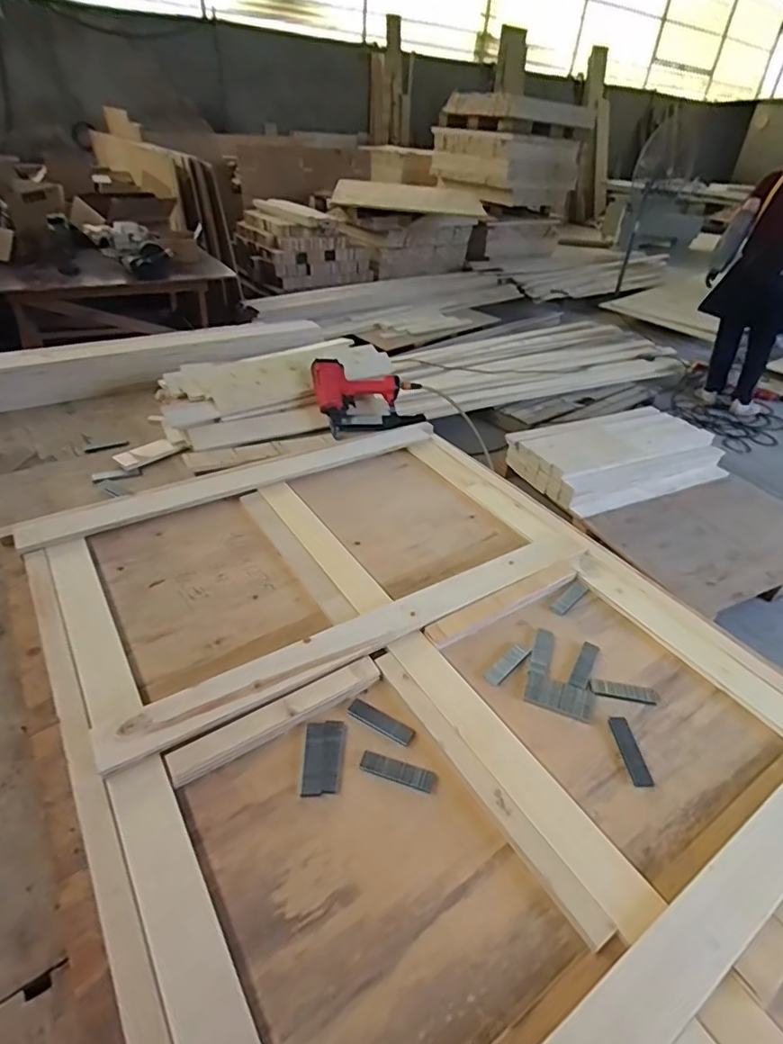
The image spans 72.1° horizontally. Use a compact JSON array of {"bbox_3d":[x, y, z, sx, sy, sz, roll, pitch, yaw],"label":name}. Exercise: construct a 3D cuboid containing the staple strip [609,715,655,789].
[{"bbox_3d":[0.358,0.344,0.808,0.032,0.004,0.106,1,39,-6],"label":"staple strip"}]

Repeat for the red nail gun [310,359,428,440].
[{"bbox_3d":[-0.064,-0.371,1.604,0.322,0.062,0.249,-6,78,-16],"label":"red nail gun"}]

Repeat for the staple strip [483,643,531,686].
[{"bbox_3d":[0.202,0.242,0.924,0.104,0.011,0.031,-28,49,-35],"label":"staple strip"}]

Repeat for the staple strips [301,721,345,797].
[{"bbox_3d":[-0.097,0.333,0.769,0.054,0.005,0.109,3,39,-4],"label":"staple strips"}]

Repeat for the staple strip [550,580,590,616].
[{"bbox_3d":[0.352,0.150,1.058,0.108,0.010,0.030,-29,50,-36],"label":"staple strip"}]

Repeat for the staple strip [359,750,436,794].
[{"bbox_3d":[0.010,0.352,0.760,0.106,0.005,0.030,14,39,10],"label":"staple strip"}]

